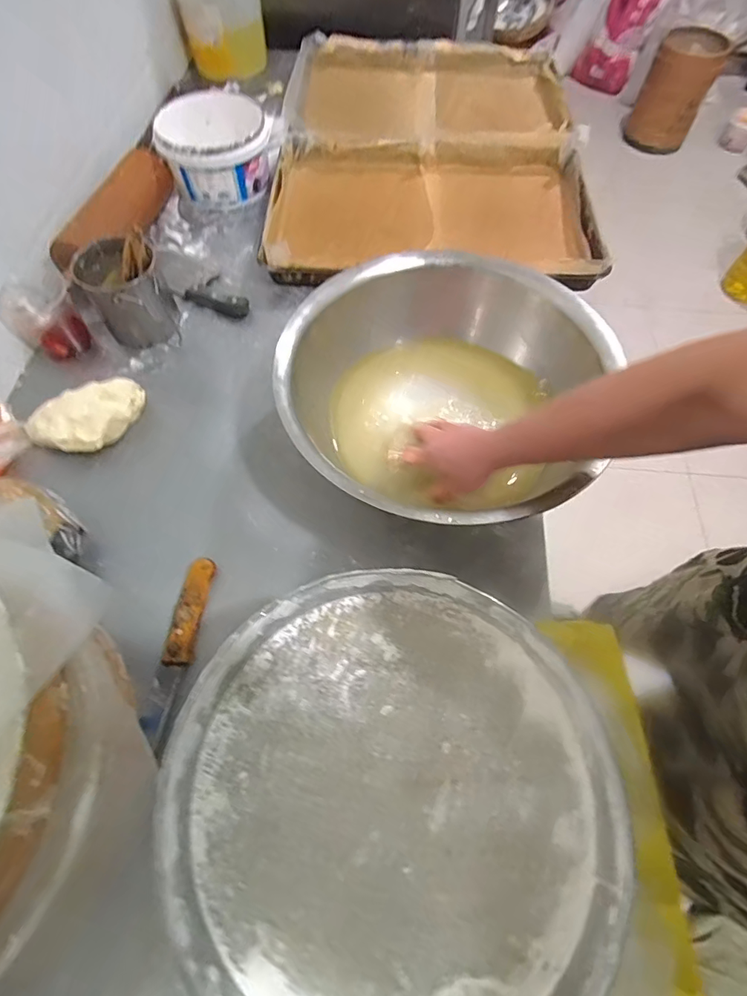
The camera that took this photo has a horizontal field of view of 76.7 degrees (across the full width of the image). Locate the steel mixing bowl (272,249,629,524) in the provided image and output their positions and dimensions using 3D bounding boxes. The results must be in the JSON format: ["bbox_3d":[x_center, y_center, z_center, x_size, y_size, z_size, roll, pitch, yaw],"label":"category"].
[{"bbox_3d":[0.091,-0.138,0.627,0.393,0.149,0.414,-2,59,3],"label":"steel mixing bowl"}]

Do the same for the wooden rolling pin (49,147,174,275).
[{"bbox_3d":[-0.455,-0.516,0.841,0.063,0.074,0.293,19,64,8],"label":"wooden rolling pin"}]

